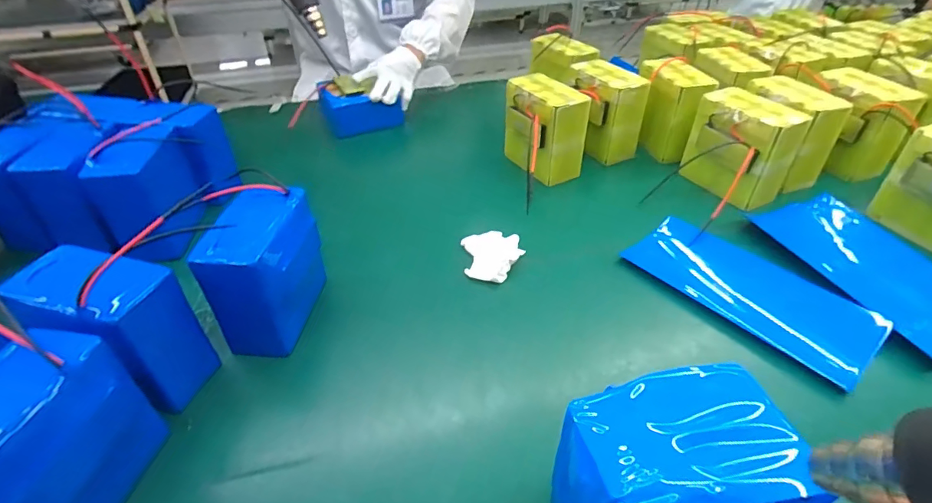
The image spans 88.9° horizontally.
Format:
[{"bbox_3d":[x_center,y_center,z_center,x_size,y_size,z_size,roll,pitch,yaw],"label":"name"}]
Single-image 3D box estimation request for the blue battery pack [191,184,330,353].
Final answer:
[{"bbox_3d":[-0.226,0.023,0.553,0.087,0.143,0.136,0,40,1],"label":"blue battery pack"}]

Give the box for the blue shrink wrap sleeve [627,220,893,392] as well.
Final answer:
[{"bbox_3d":[0.379,0.048,0.635,0.147,0.047,0.286,-30,48,-31],"label":"blue shrink wrap sleeve"}]

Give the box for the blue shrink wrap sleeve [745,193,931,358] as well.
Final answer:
[{"bbox_3d":[0.543,0.022,0.624,0.141,0.033,0.299,-11,41,-12],"label":"blue shrink wrap sleeve"}]

